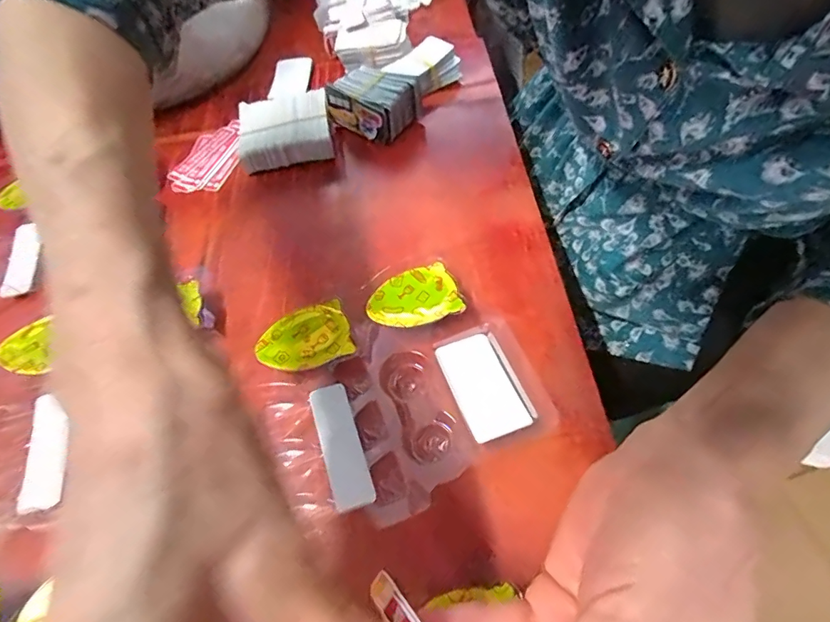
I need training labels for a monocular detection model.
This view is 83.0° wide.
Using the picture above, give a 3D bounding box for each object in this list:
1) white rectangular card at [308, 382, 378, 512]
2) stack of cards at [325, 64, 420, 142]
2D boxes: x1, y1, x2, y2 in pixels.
[{"bbox_3d":[-0.037,0.067,0.236,0.019,0.010,0.063,-19,58,-7],"label":"white rectangular card"},{"bbox_3d":[-0.034,-0.160,0.365,0.059,0.036,0.045,30,64,21],"label":"stack of cards"}]

